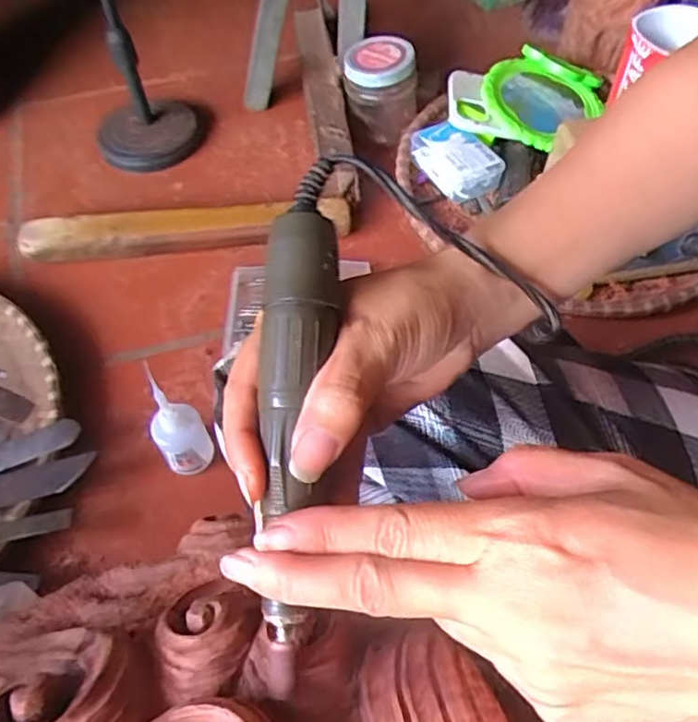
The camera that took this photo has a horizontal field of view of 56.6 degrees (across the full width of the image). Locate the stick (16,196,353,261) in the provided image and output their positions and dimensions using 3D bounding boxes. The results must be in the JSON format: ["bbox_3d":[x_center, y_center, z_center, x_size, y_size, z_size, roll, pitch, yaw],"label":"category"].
[{"bbox_3d":[-0.149,-0.120,0.604,0.297,0.034,0.031,-6,55,-4],"label":"stick"}]

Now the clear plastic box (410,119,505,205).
[{"bbox_3d":[0.104,-0.198,0.633,0.057,0.033,0.083,-26,58,-17],"label":"clear plastic box"}]

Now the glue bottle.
[{"bbox_3d":[-0.121,0.045,0.455,0.034,0.101,0.029,-37,62,-23],"label":"glue bottle"}]

